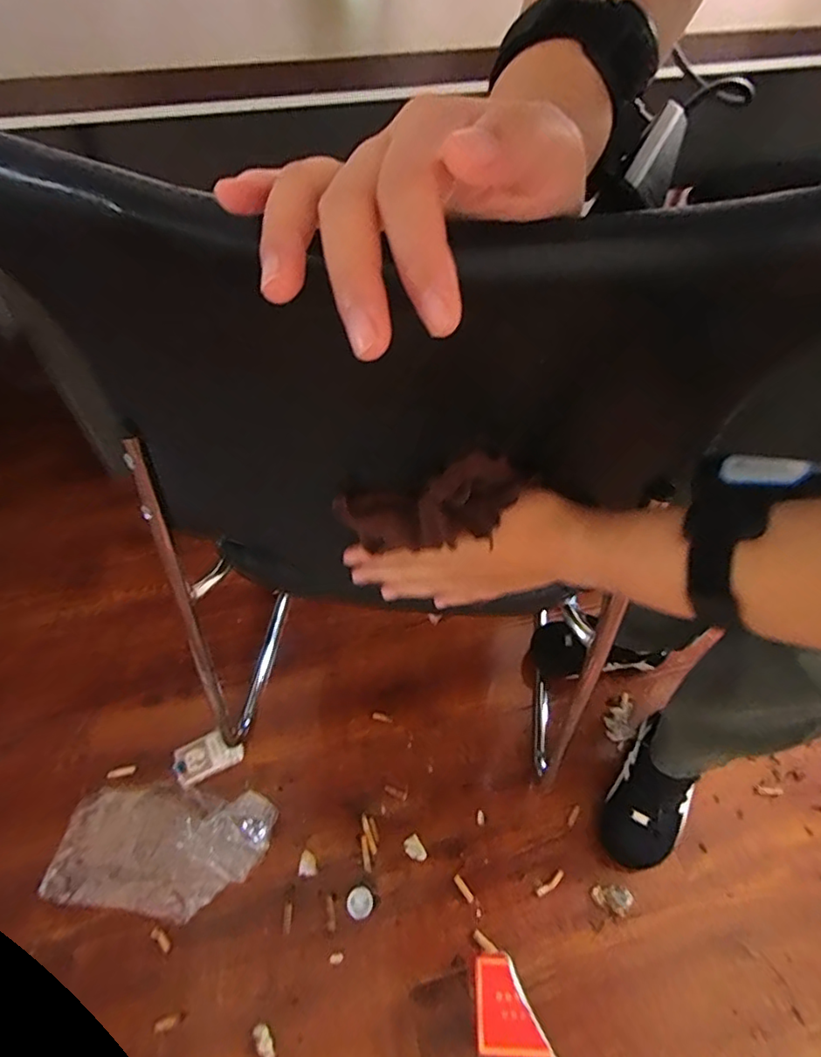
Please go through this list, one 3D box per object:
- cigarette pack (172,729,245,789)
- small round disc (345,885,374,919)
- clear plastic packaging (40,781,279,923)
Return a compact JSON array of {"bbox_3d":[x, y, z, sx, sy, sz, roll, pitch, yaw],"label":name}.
[{"bbox_3d":[-0.308,0.344,0.866,0.097,0.022,0.060,-25,57,-19],"label":"cigarette pack"},{"bbox_3d":[-0.067,0.496,0.758,0.035,0.004,0.035,1,52,-1],"label":"small round disc"},{"bbox_3d":[-0.332,0.429,0.770,0.270,0.059,0.155,6,53,4],"label":"clear plastic packaging"}]

